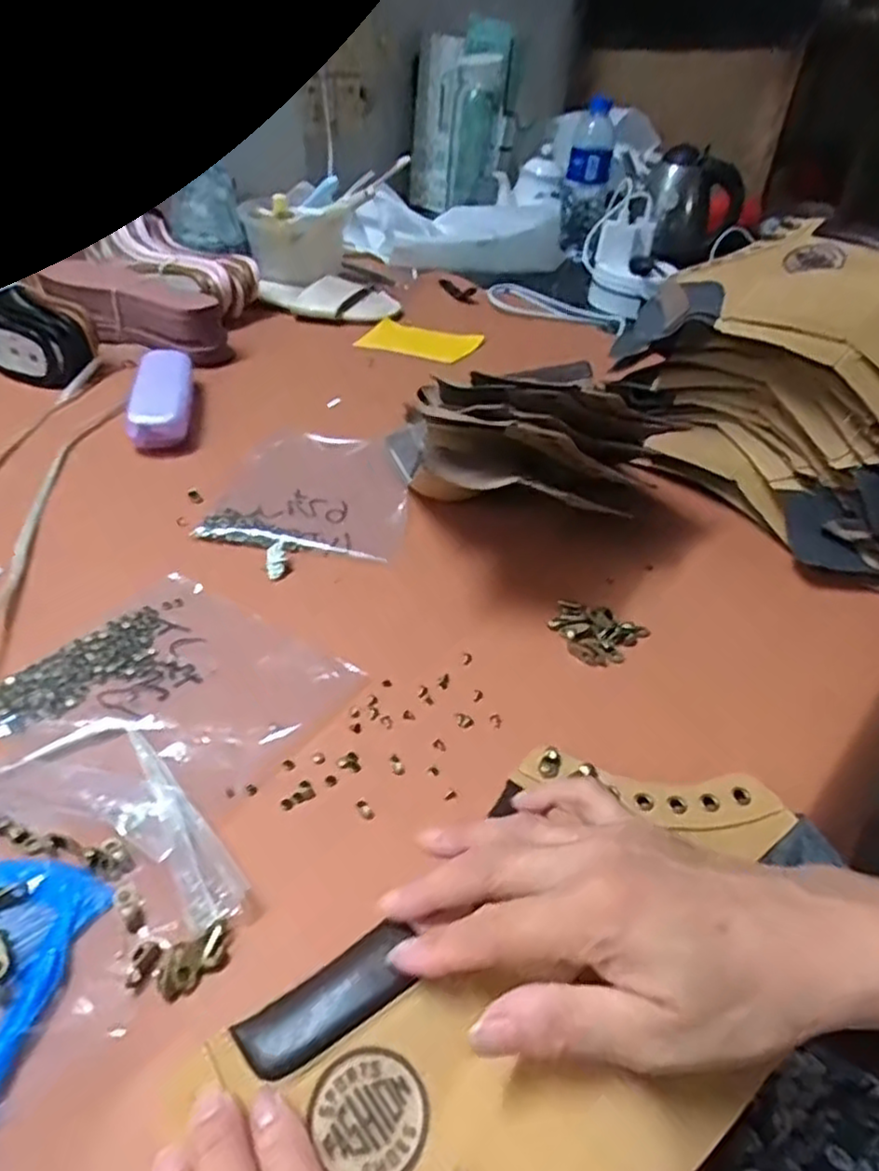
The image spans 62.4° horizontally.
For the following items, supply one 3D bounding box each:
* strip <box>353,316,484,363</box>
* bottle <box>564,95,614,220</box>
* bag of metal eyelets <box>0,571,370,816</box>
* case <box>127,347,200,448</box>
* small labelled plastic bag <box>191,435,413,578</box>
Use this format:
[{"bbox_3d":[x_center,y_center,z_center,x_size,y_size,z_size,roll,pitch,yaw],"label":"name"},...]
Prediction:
[{"bbox_3d":[-0.023,-0.260,0.767,0.128,0.010,0.059,13,40,11],"label":"strip"},{"bbox_3d":[0.223,-0.632,1.075,0.069,0.140,0.070,5,39,4],"label":"bottle"},{"bbox_3d":[-0.143,0.056,0.384,0.146,0.012,0.145,25,43,23],"label":"bag of metal eyelets"},{"bbox_3d":[-0.230,-0.157,0.610,0.044,0.039,0.130,-4,40,-11],"label":"case"},{"bbox_3d":[-0.092,-0.065,0.528,0.133,0.009,0.165,7,39,3],"label":"small labelled plastic bag"}]

